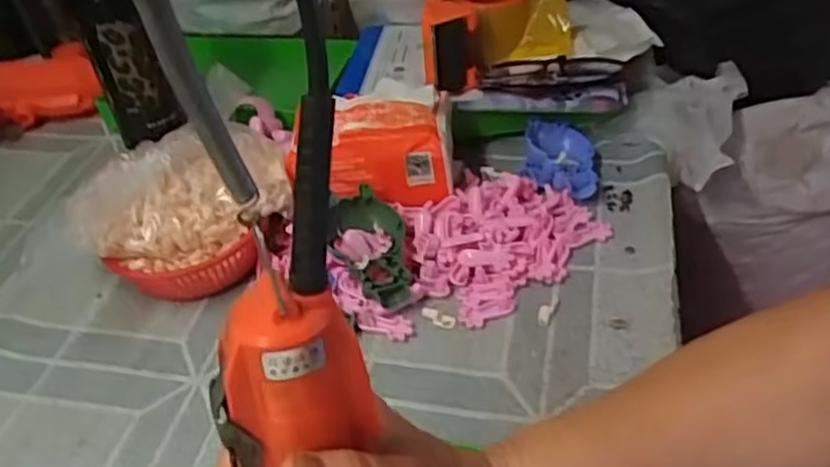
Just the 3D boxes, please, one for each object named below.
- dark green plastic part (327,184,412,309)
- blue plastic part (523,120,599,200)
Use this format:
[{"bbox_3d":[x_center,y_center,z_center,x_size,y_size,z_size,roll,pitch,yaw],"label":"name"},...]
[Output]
[{"bbox_3d":[-0.034,0.010,0.532,0.058,0.039,0.102,-13,55,-7],"label":"dark green plastic part"},{"bbox_3d":[0.122,-0.063,0.605,0.057,0.029,0.085,0,41,9],"label":"blue plastic part"}]

